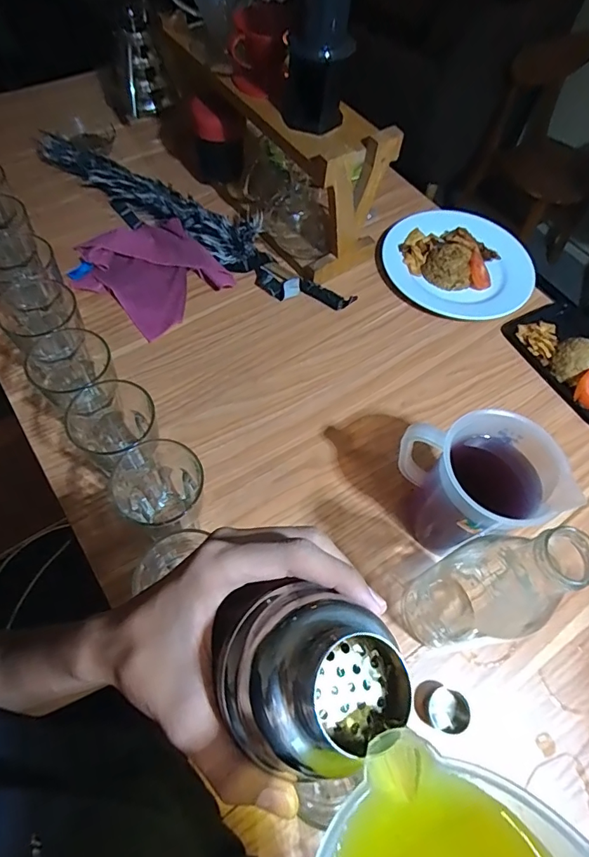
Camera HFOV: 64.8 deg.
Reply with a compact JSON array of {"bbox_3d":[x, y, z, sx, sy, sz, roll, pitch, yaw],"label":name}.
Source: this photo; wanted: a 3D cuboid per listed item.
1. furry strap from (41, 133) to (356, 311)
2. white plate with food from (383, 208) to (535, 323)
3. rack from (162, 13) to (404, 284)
[{"bbox_3d":[-0.186,-0.354,0.784,0.640,0.053,0.092,31,64,12],"label":"furry strap"},{"bbox_3d":[0.276,-0.282,0.780,0.243,0.051,0.199,26,63,10],"label":"white plate with food"},{"bbox_3d":[-0.049,-0.439,0.747,0.130,0.217,0.423,-39,71,-21],"label":"rack"}]

